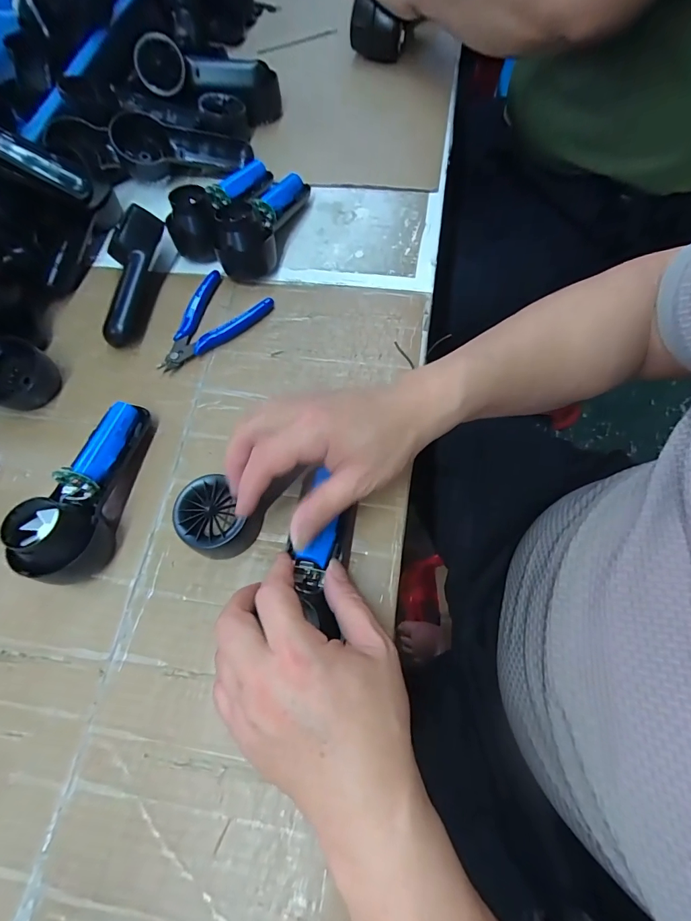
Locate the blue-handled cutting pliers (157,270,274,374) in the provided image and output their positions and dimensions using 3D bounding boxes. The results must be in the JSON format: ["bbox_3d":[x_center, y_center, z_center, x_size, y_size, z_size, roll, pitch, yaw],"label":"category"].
[{"bbox_3d":[-0.137,-0.132,0.386,0.073,0.015,0.117,35,74,16],"label":"blue-handled cutting pliers"}]

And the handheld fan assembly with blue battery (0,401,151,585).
[{"bbox_3d":[-0.203,0.016,0.306,0.048,0.055,0.148,5,68,5],"label":"handheld fan assembly with blue battery"}]

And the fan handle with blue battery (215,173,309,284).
[{"bbox_3d":[-0.086,-0.258,0.415,0.052,0.051,0.140,14,69,9],"label":"fan handle with blue battery"}]

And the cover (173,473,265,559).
[{"bbox_3d":[-0.098,0.044,0.304,0.056,0.033,0.053,-1,68,3],"label":"cover"}]

